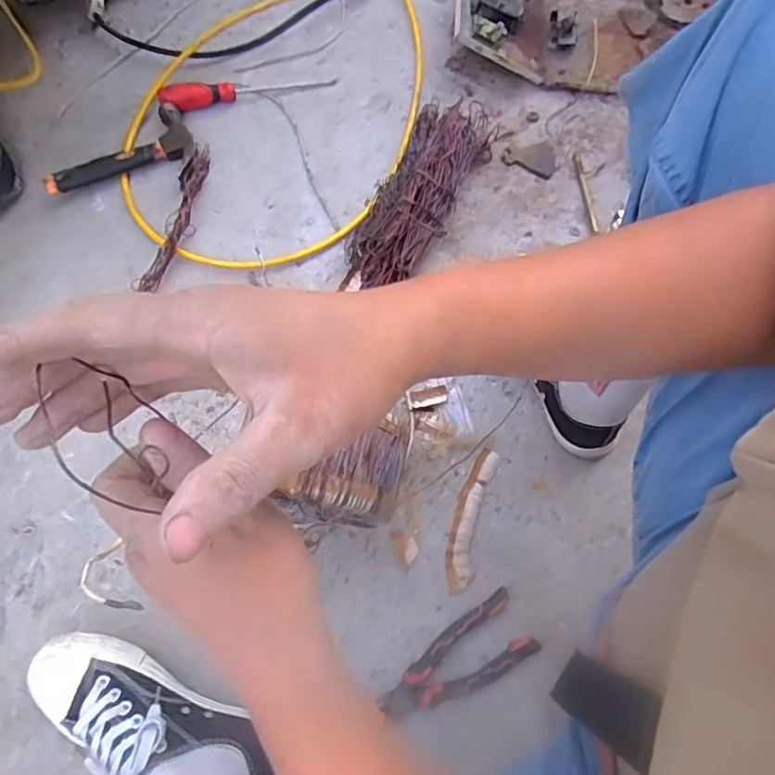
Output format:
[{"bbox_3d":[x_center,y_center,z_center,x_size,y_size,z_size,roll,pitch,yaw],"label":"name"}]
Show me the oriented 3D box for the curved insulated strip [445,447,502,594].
[{"bbox_3d":[0.092,0.142,0.630,0.034,0.019,0.160,16,69,4],"label":"curved insulated strip"}]

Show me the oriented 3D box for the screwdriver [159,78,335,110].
[{"bbox_3d":[-0.198,-0.433,0.815,0.250,0.033,0.042,-15,71,-8],"label":"screwdriver"}]

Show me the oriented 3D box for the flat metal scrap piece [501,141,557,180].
[{"bbox_3d":[0.210,-0.339,0.828,0.075,0.004,0.061,22,70,7],"label":"flat metal scrap piece"}]

